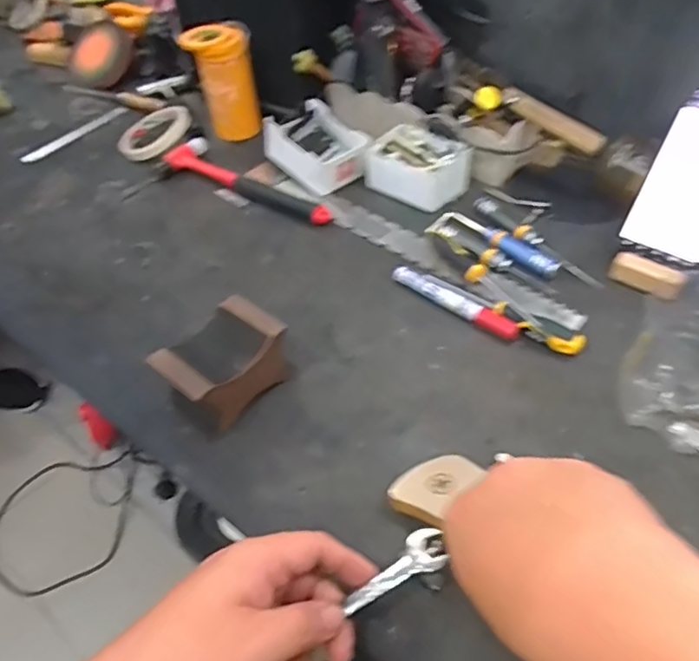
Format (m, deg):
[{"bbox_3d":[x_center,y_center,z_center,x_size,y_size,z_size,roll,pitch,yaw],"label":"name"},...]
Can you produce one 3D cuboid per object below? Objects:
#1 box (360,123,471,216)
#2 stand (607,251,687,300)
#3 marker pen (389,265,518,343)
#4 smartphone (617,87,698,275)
[{"bbox_3d":[0.078,-0.190,0.663,0.106,0.043,0.084,33,58,31],"label":"box"},{"bbox_3d":[0.275,-0.051,0.534,0.064,0.021,0.027,32,56,30],"label":"stand"},{"bbox_3d":[0.096,-0.026,0.538,0.132,0.013,0.020,30,55,29],"label":"marker pen"},{"bbox_3d":[0.312,-0.133,0.521,0.078,0.148,0.010,30,23,29],"label":"smartphone"}]

